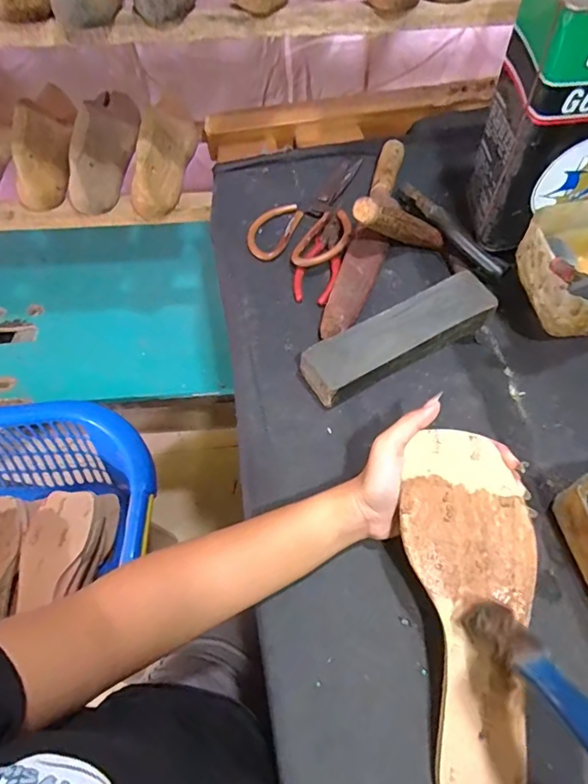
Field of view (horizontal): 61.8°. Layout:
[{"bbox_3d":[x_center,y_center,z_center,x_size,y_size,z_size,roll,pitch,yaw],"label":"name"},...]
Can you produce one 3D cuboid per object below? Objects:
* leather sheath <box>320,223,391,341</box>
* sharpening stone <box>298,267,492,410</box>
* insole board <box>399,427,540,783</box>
[{"bbox_3d":[0.062,-0.111,0.505,0.038,0.008,0.134,24,69,-6],"label":"leather sheath"},{"bbox_3d":[0.100,-0.052,0.471,0.197,0.034,0.058,-27,63,-13],"label":"sharpening stone"},{"bbox_3d":[0.125,0.144,0.329,0.084,0.006,0.238,-7,75,6],"label":"insole board"}]

